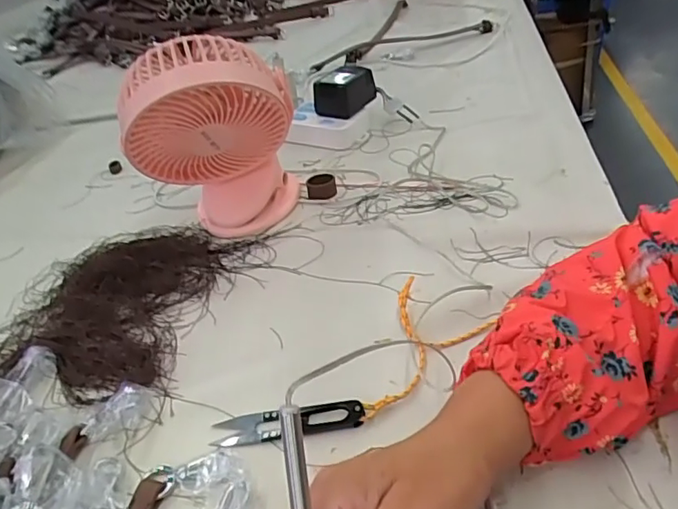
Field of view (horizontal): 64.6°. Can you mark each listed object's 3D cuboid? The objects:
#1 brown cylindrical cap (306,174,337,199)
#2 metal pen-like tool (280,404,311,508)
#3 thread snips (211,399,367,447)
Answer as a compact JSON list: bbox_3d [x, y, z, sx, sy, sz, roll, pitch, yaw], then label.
[{"bbox_3d":[-0.018,-0.071,0.569,0.031,0.016,0.029,-5,37,4],"label":"brown cylindrical cap"},{"bbox_3d":[-0.014,0.127,0.231,0.008,0.124,0.007,-7,0,-1],"label":"metal pen-like tool"},{"bbox_3d":[-0.034,0.111,0.359,0.101,0.008,0.023,-7,37,1],"label":"thread snips"}]

